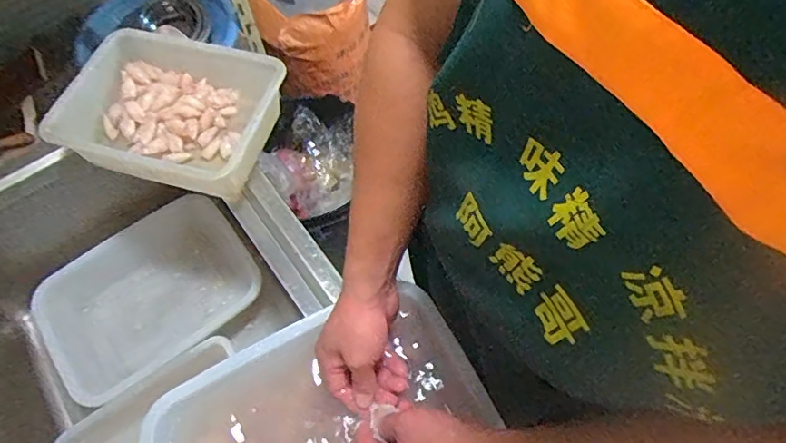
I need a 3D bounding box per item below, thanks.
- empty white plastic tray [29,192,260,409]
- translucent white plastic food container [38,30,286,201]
[{"bbox_3d":[-0.405,0.133,0.885,0.343,0.093,0.246,-33,66,-14],"label":"empty white plastic tray"},{"bbox_3d":[-0.305,-0.154,0.746,0.268,0.086,0.218,16,64,10],"label":"translucent white plastic food container"}]

